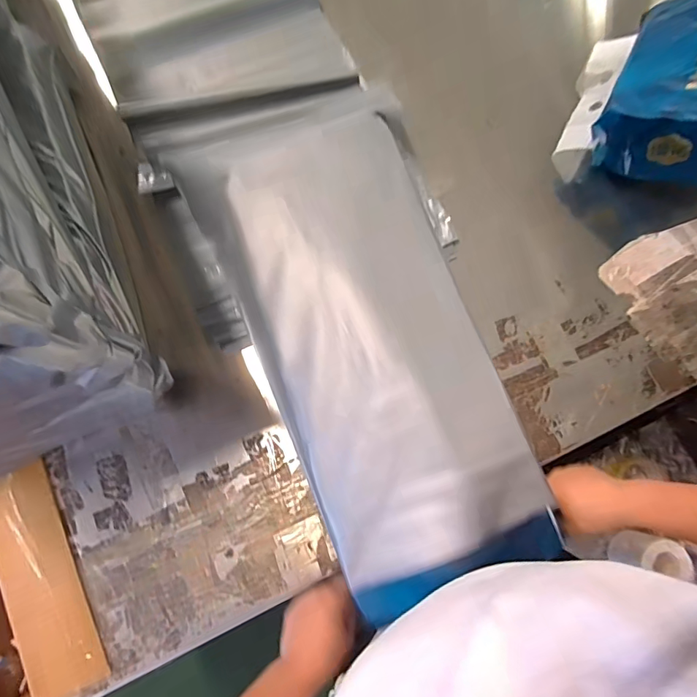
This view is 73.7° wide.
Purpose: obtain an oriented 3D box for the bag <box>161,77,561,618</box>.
[{"bbox_3d":[0.020,-0.023,0.531,0.256,0.062,0.560,-21,78,-5],"label":"bag"}]

